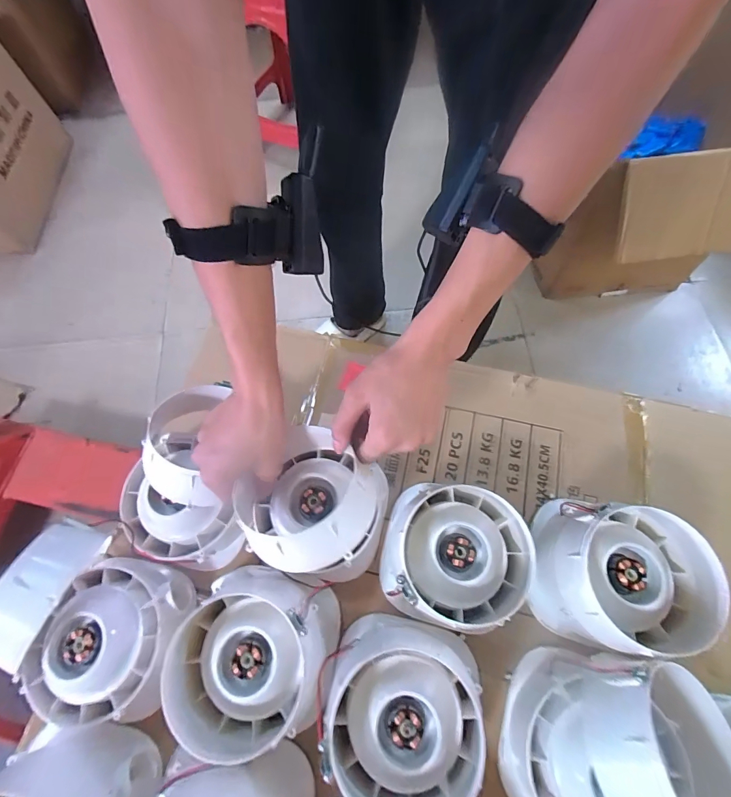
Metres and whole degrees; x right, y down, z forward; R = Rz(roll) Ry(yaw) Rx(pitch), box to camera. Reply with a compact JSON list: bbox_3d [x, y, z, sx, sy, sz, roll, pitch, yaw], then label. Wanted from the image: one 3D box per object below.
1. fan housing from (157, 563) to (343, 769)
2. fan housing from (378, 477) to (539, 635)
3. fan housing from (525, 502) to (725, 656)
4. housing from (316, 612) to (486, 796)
[{"bbox_3d":[-0.103,0.235,0.356,0.144,0.091,0.133,12,70,7],"label":"fan housing"},{"bbox_3d":[0.084,0.149,0.380,0.137,0.092,0.137,5,69,4],"label":"fan housing"},{"bbox_3d":[0.240,0.166,0.363,0.127,0.089,0.131,13,70,7],"label":"fan housing"},{"bbox_3d":[0.027,0.266,0.332,0.130,0.099,0.125,-1,69,2],"label":"housing"}]

